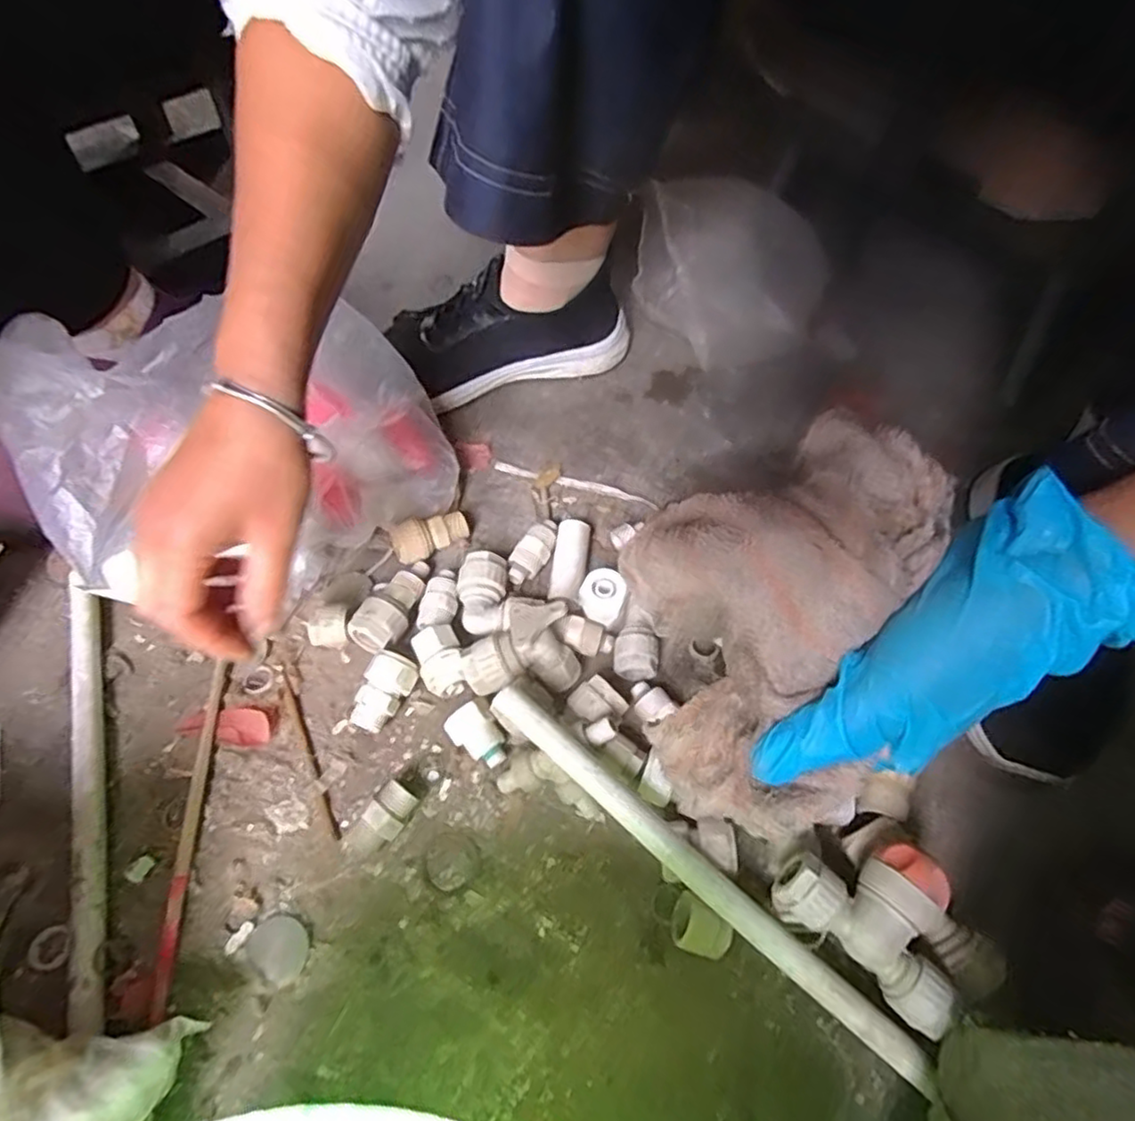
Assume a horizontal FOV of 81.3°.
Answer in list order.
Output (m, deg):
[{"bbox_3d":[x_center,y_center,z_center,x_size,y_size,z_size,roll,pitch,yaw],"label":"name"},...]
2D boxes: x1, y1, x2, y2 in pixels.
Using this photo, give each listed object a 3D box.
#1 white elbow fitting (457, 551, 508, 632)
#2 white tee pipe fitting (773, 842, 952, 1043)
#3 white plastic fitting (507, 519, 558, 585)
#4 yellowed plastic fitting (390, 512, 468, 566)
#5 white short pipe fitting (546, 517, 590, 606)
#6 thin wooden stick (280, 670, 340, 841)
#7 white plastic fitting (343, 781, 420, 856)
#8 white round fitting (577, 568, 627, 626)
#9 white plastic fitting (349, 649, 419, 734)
[{"bbox_3d":[-0.056,0.024,0.441,0.031,0.027,0.056,2,59,0],"label":"white elbow fitting"},{"bbox_3d":[0.151,0.169,0.319,0.092,0.039,0.061,34,65,22],"label":"white tee pipe fitting"},{"bbox_3d":[-0.023,-0.005,0.469,0.023,0.020,0.053,24,62,13],"label":"white plastic fitting"},{"bbox_3d":[-0.097,-0.017,0.472,0.054,0.026,0.025,-22,62,-14],"label":"yellowed plastic fitting"},{"bbox_3d":[0.000,0.002,0.461,0.023,0.020,0.066,8,59,4],"label":"white short pipe fitting"},{"bbox_3d":[-0.158,0.116,0.403,0.006,0.005,0.111,-24,62,-15],"label":"thin wooden stick"},{"bbox_3d":[-0.104,0.147,0.373,0.023,0.025,0.041,32,63,17],"label":"white plastic fitting"},{"bbox_3d":[0.023,0.022,0.428,0.028,0.021,0.027,0,59,-1],"label":"white round fitting"},{"bbox_3d":[-0.113,0.084,0.410,0.027,0.031,0.046,18,60,10],"label":"white plastic fitting"}]

